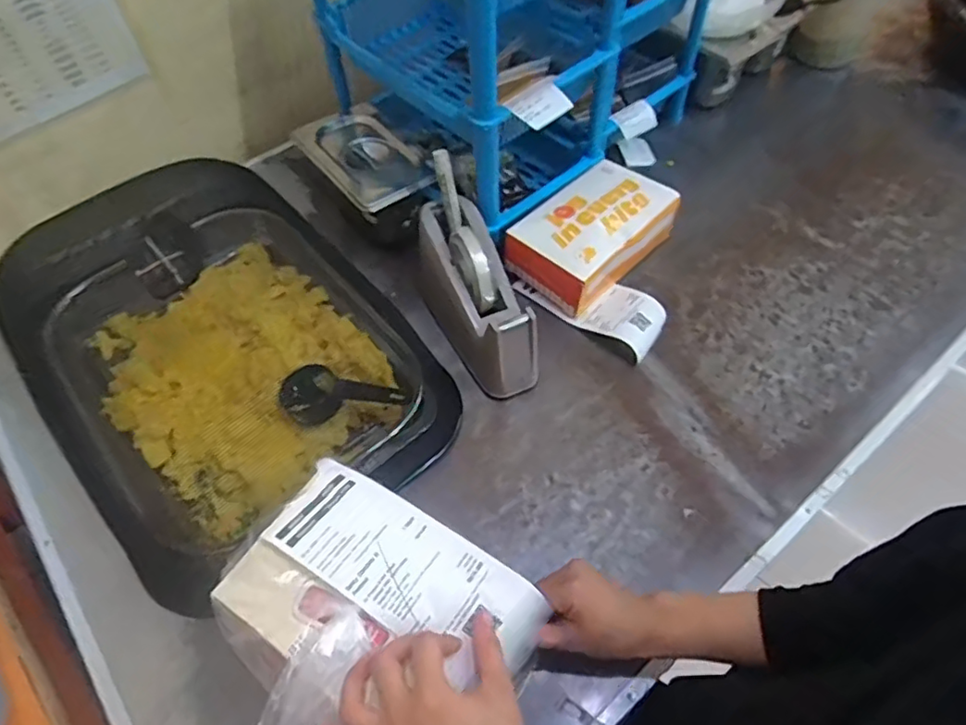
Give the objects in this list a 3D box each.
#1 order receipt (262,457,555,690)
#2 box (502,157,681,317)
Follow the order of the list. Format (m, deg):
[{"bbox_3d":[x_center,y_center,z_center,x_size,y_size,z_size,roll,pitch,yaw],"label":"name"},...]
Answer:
[{"bbox_3d":[-0.053,0.138,0.416,0.191,0.013,0.077,28,49,18],"label":"order receipt"},{"bbox_3d":[0.120,-0.147,0.683,0.169,0.066,0.115,-39,65,-21],"label":"box"}]

